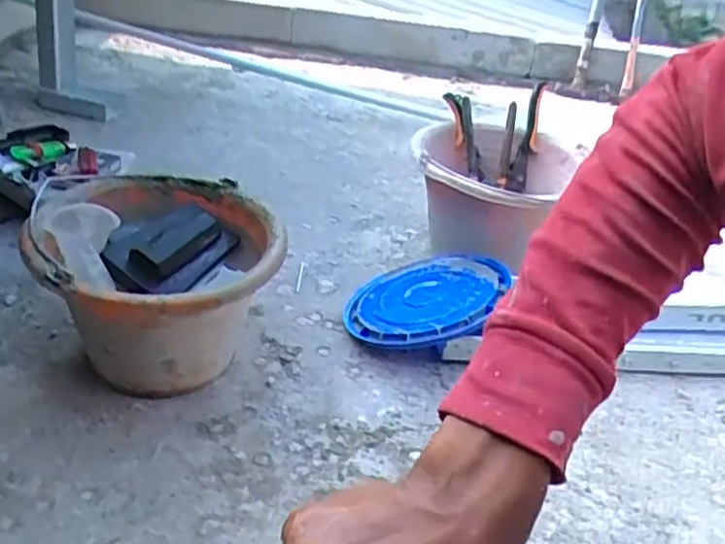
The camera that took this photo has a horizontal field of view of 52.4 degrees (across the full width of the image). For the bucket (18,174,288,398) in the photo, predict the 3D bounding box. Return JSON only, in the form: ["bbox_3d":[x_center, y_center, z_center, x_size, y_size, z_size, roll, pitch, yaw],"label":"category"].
[{"bbox_3d":[-0.210,0.021,0.781,0.241,0.182,0.232,5,32,-3],"label":"bucket"}]

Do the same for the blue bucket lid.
[{"bbox_3d":[0.074,0.031,0.903,0.186,0.026,0.185,-2,30,32],"label":"blue bucket lid"}]

